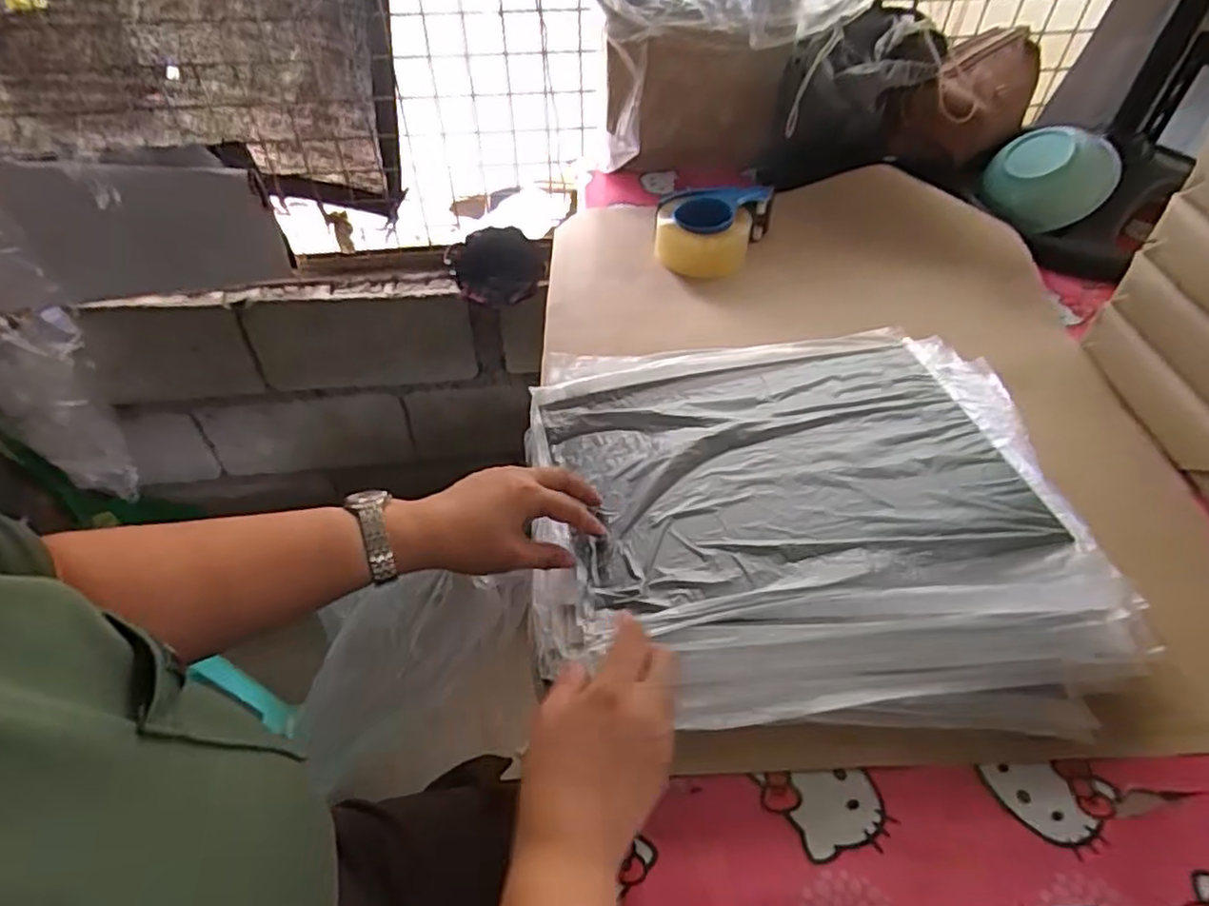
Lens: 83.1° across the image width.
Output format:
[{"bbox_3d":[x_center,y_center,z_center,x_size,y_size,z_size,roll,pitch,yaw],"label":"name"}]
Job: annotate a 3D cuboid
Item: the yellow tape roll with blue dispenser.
[{"bbox_3d":[0.139,-0.297,0.895,0.128,0.068,0.133,18,51,17],"label":"yellow tape roll with blue dispenser"}]

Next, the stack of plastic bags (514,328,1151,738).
[{"bbox_3d":[0.165,0.041,0.575,0.435,0.057,0.362,2,48,3],"label":"stack of plastic bags"}]

